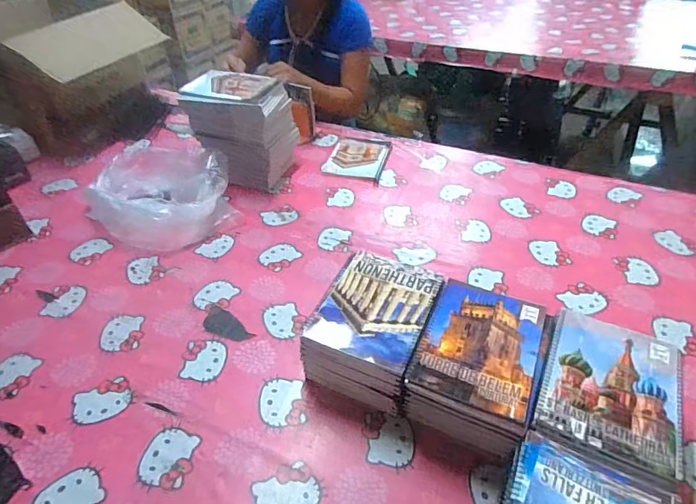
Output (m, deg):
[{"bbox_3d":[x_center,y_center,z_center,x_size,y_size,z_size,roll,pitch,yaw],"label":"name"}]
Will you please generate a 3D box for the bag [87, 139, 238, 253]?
[{"bbox_3d":[-0.423,-0.133,1.006,0.328,0.103,0.265,10,42,11],"label":"bag"}]

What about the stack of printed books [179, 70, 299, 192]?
[{"bbox_3d":[-0.255,-0.296,1.106,0.209,0.220,0.179,14,43,15],"label":"stack of printed books"}]

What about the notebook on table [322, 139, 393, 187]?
[{"bbox_3d":[0.028,-0.256,1.217,0.158,0.013,0.207,10,42,11],"label":"notebook on table"}]

